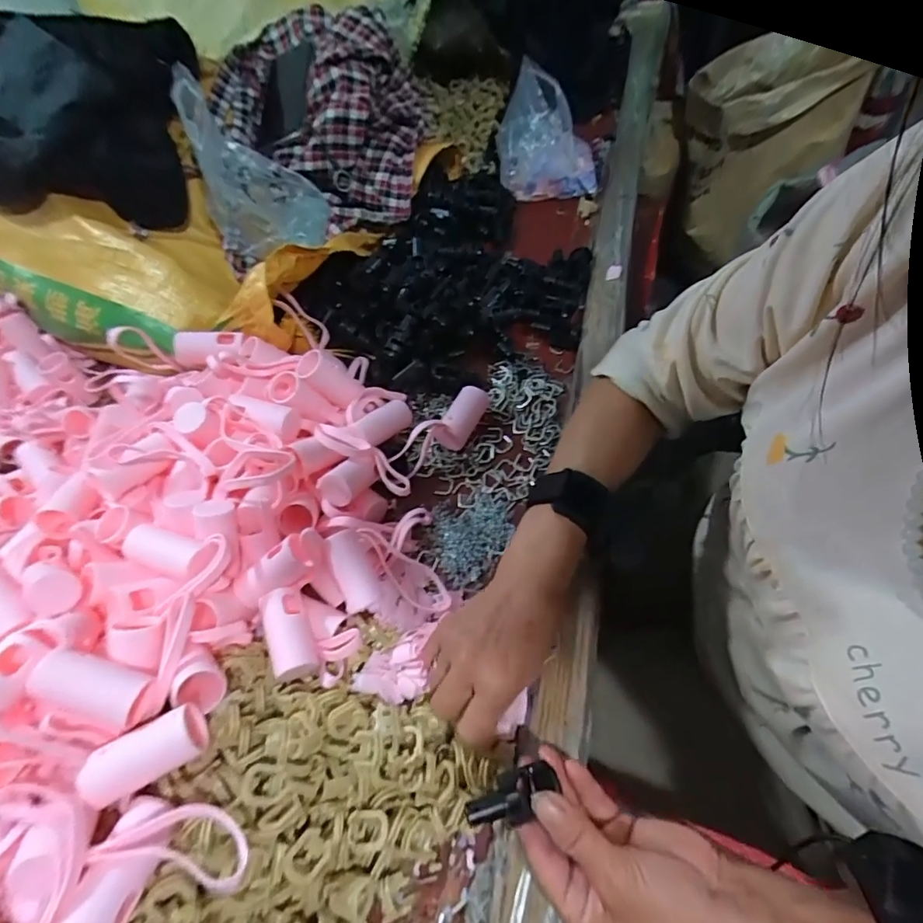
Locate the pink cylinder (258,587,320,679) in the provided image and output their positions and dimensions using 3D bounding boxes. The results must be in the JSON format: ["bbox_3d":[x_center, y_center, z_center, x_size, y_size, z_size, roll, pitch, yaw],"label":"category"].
[{"bbox_3d":[-0.128,0.126,0.381,0.028,0.024,0.065,-23,56,-8],"label":"pink cylinder"}]

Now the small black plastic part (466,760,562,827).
[{"bbox_3d":[0.028,0.187,0.288,0.051,0.022,0.024,-23,55,-19],"label":"small black plastic part"}]

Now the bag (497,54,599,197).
[{"bbox_3d":[0.117,-0.441,0.697,0.133,0.124,0.101,-1,56,8],"label":"bag"}]

